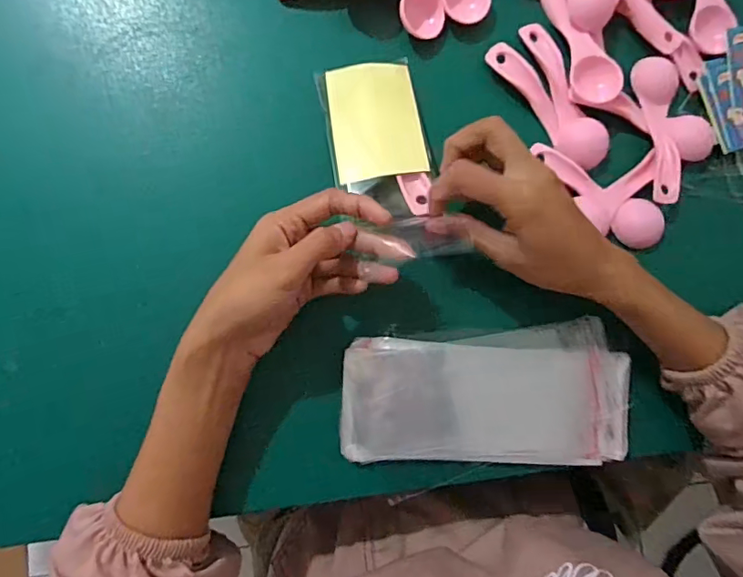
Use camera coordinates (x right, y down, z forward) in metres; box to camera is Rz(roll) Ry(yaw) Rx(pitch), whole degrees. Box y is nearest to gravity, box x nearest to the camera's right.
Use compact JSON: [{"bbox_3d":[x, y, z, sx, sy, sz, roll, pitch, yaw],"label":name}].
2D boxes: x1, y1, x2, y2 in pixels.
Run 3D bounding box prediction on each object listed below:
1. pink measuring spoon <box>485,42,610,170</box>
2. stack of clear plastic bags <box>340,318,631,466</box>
[{"bbox_3d":[0.128,-0.134,0.374,0.113,0.013,0.030,40,87,-3],"label":"pink measuring spoon"},{"bbox_3d":[0.078,0.075,0.356,0.193,0.025,0.096,0,89,-4],"label":"stack of clear plastic bags"}]

